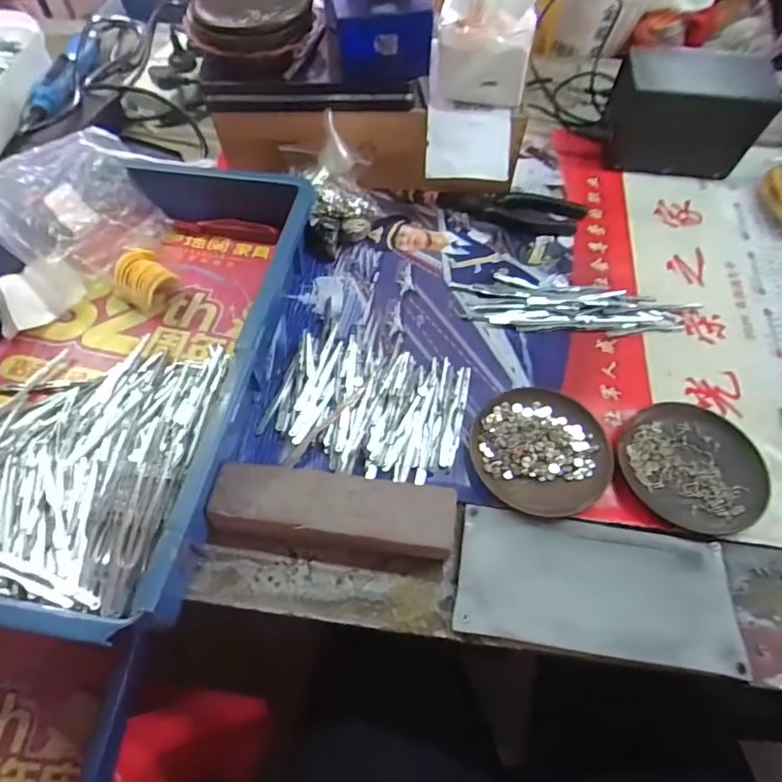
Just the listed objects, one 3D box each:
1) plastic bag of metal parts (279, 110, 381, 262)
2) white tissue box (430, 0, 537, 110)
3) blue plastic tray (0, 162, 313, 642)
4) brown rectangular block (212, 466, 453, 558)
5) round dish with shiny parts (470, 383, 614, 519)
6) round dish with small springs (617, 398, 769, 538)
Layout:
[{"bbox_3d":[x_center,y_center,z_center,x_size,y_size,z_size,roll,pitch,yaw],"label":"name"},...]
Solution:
[{"bbox_3d":[-0.062,-0.216,0.561,0.090,0.101,0.116,-8,59,-5],"label":"plastic bag of metal parts"},{"bbox_3d":[0.098,-0.372,0.530,0.097,0.111,0.118,10,60,6],"label":"white tissue box"},{"bbox_3d":[-0.247,-0.038,0.454,0.283,0.077,0.435,8,60,4],"label":"blue plastic tray"},{"bbox_3d":[-0.043,0.093,0.400,0.184,0.040,0.053,6,59,3],"label":"brown rectangular block"},{"bbox_3d":[0.126,0.048,0.441,0.116,0.021,0.113,0,60,0],"label":"round dish with shiny parts"},{"bbox_3d":[0.254,0.061,0.436,0.121,0.021,0.112,0,60,0],"label":"round dish with small springs"}]

